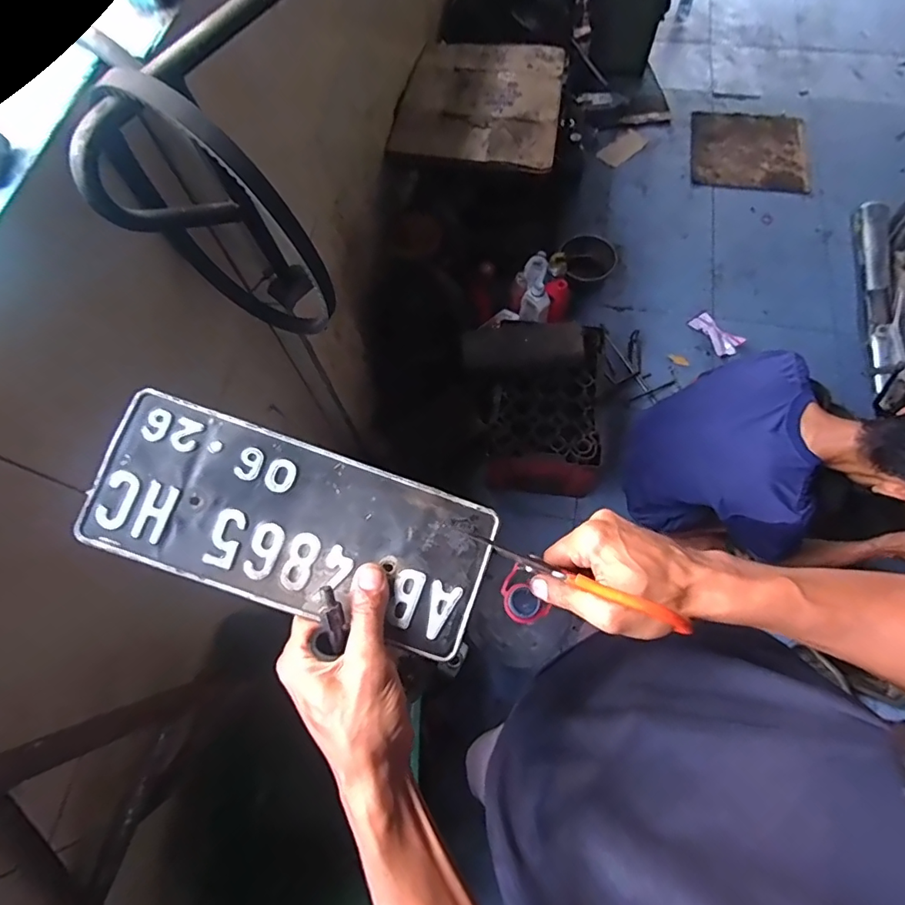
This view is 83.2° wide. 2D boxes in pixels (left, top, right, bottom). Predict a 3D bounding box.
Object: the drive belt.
[{"bbox_3d":[-0.258,-0.256,0.601,0.220,0.349,0.036,22,71,11],"label":"drive belt"}]

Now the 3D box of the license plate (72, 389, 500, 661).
[{"bbox_3d":[-0.108,0.052,0.356,0.265,0.005,0.104,20,80,-4],"label":"license plate"}]

